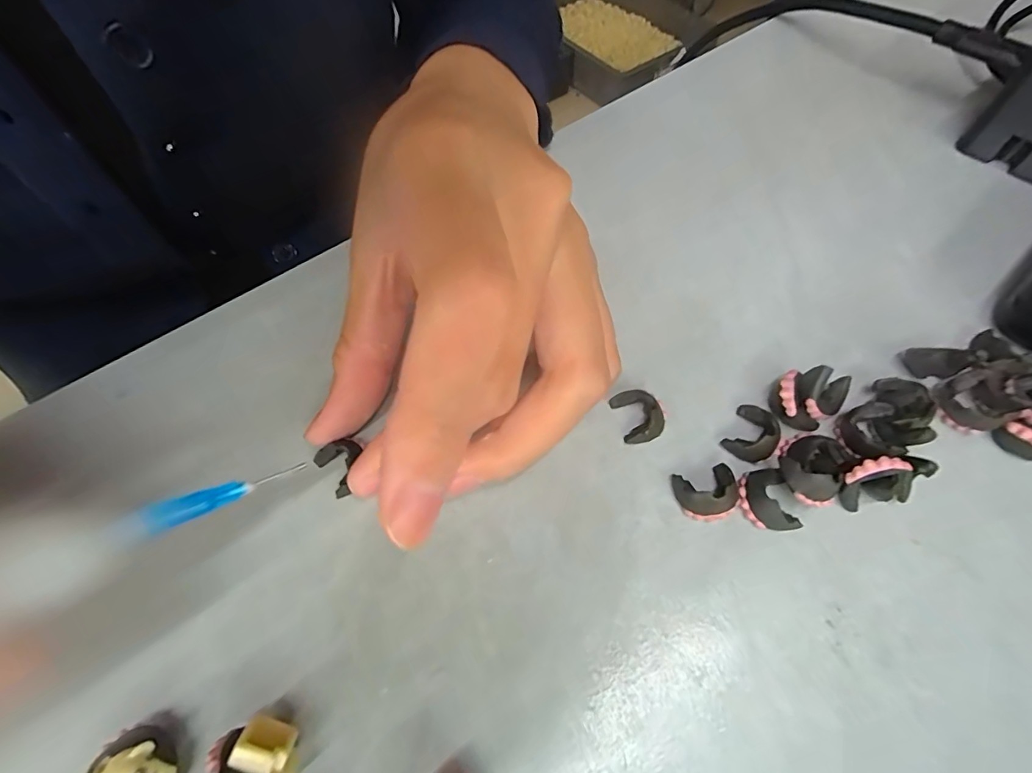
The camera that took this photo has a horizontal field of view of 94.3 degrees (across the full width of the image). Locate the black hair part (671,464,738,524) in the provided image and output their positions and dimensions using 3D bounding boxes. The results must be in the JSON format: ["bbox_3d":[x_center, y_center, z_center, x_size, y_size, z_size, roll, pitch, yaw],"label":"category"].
[{"bbox_3d":[0.050,0.027,0.124,0.015,0.008,0.013,-10,61,-2],"label":"black hair part"}]

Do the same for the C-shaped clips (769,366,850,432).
[{"bbox_3d":[0.079,0.003,0.131,0.017,0.013,0.015,-39,65,-16],"label":"C-shaped clips"}]

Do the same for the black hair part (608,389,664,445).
[{"bbox_3d":[0.034,0.008,0.136,0.011,0.008,0.016,-15,61,-4],"label":"black hair part"}]

